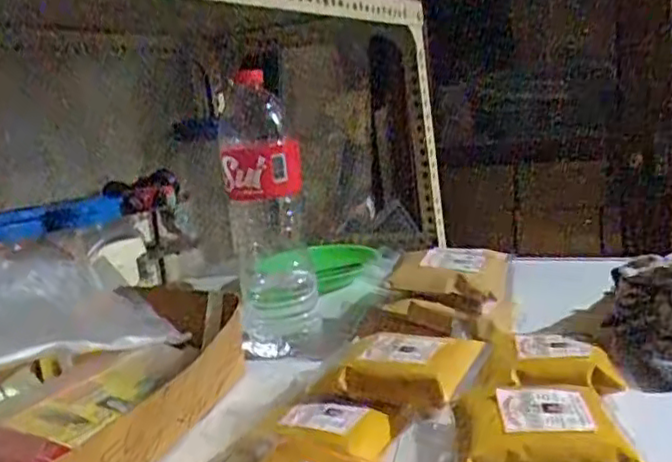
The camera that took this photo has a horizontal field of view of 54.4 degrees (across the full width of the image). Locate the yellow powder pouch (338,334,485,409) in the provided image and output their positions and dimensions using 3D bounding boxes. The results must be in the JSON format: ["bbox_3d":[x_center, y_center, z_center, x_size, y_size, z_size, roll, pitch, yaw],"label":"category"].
[{"bbox_3d":[0.065,0.118,0.554,0.101,0.038,0.078,-2,12,22],"label":"yellow powder pouch"}]

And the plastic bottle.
[{"bbox_3d":[-0.077,-0.016,0.734,0.078,0.297,0.072,-4,11,10],"label":"plastic bottle"}]

